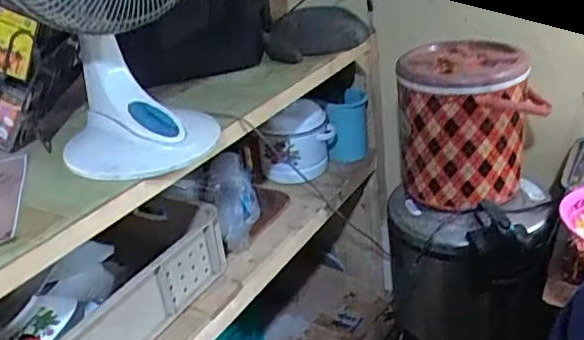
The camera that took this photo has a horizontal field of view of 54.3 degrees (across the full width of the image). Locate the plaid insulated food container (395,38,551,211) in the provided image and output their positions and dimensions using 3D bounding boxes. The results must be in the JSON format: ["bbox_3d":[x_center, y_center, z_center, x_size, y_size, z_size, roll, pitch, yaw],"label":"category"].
[{"bbox_3d":[0.391,-0.120,1.315,0.285,0.296,0.313,0,28,8],"label":"plaid insulated food container"}]

